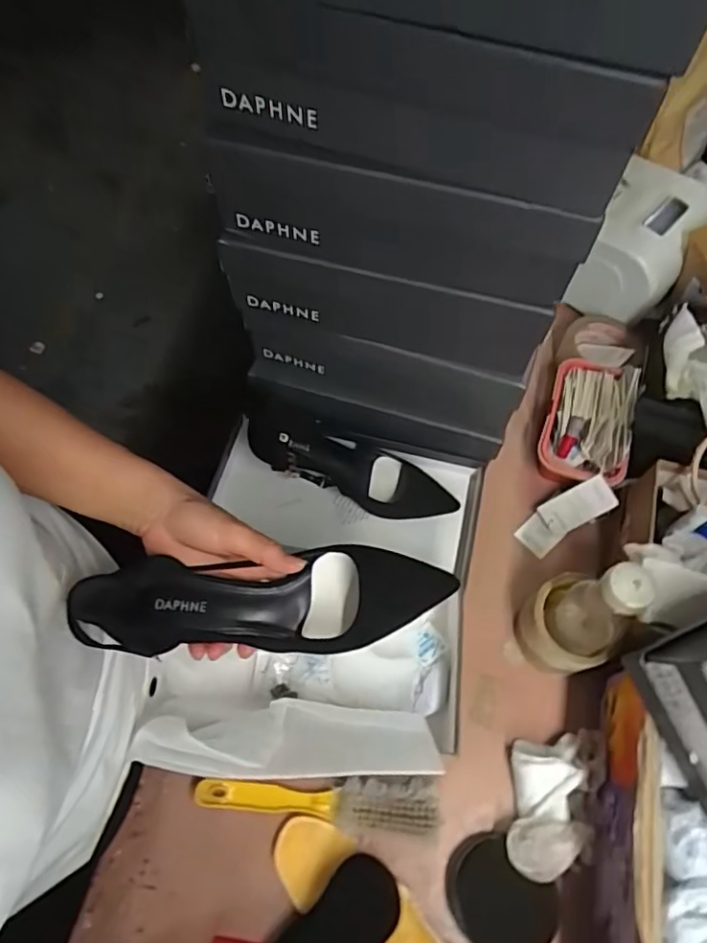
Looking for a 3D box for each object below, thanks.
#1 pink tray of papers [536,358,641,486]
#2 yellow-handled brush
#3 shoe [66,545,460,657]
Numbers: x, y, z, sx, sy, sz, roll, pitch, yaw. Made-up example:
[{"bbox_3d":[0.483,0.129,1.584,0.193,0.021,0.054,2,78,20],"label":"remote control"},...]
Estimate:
[{"bbox_3d":[0.284,-0.062,0.725,0.098,0.052,0.168,18,65,9],"label":"pink tray of papers"},{"bbox_3d":[-0.033,0.313,0.566,0.227,0.025,0.047,1,64,0],"label":"yellow-handled brush"},{"bbox_3d":[-0.058,0.089,0.432,0.249,0.083,0.071,-1,64,-8],"label":"shoe"}]

